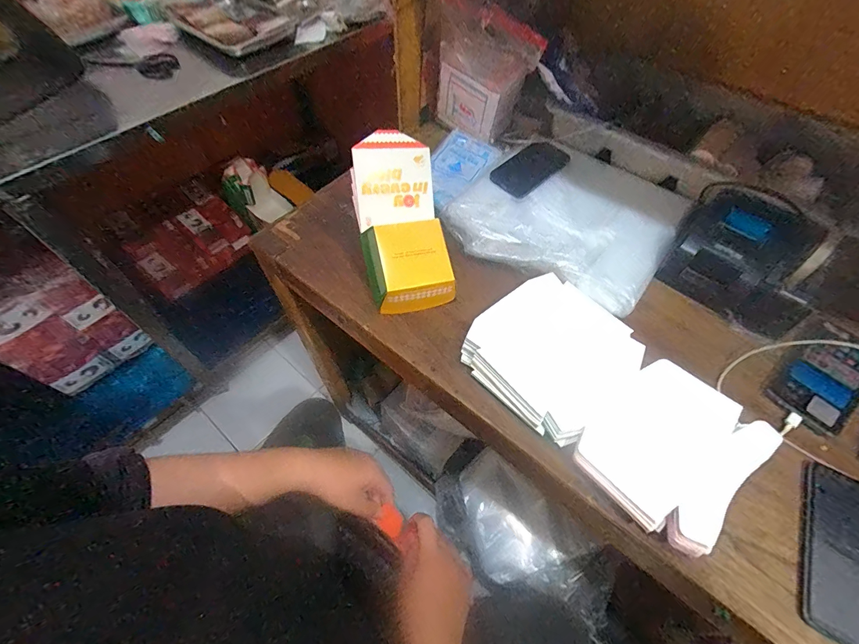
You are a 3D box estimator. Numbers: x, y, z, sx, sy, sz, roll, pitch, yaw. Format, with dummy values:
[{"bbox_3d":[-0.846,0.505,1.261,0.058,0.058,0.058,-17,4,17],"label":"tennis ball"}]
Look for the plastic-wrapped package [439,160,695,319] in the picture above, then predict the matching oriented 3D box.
[{"bbox_3d":[0.218,-0.178,0.609,0.321,0.044,0.286,30,61,17],"label":"plastic-wrapped package"}]

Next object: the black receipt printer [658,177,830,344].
[{"bbox_3d":[0.435,-0.090,0.513,0.173,0.103,0.130,36,63,20],"label":"black receipt printer"}]

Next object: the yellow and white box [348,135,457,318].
[{"bbox_3d":[-0.043,-0.137,0.525,0.119,0.066,0.241,-11,80,-6],"label":"yellow and white box"}]

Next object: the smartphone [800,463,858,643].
[{"bbox_3d":[0.421,0.232,0.375,0.075,0.014,0.165,28,60,16],"label":"smartphone"}]

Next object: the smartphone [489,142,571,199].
[{"bbox_3d":[0.179,-0.277,0.671,0.141,0.013,0.073,-37,65,-19],"label":"smartphone"}]

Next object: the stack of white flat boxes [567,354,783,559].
[{"bbox_3d":[0.263,0.136,0.418,0.181,0.042,0.141,-37,65,-23],"label":"stack of white flat boxes"}]

